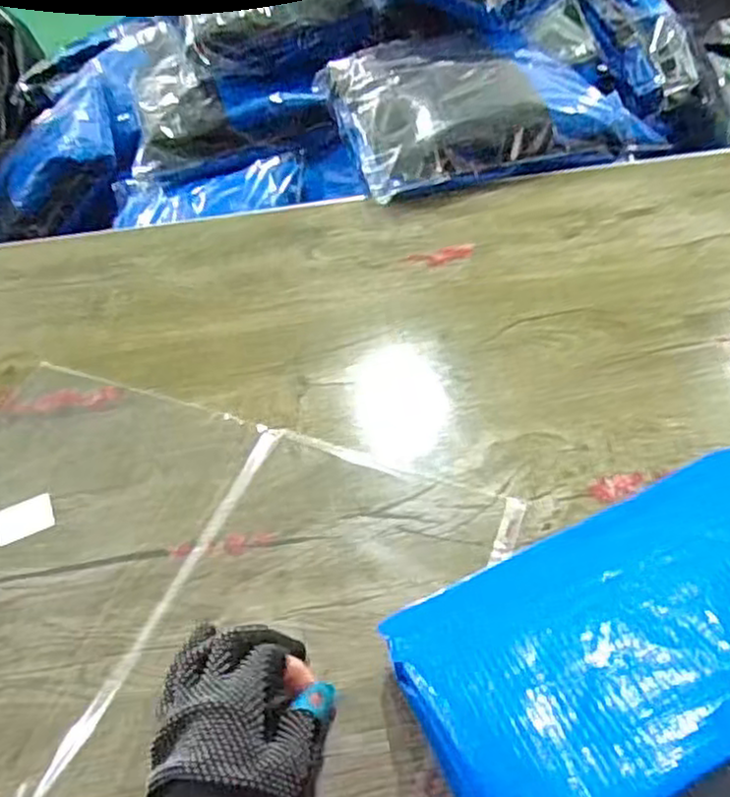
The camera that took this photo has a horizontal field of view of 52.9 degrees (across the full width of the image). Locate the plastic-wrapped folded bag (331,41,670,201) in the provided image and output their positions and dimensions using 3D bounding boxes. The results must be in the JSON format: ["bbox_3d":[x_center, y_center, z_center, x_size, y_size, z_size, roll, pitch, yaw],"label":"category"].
[{"bbox_3d":[0.124,-0.333,0.795,0.310,0.059,0.241,-15,52,-8],"label":"plastic-wrapped folded bag"}]

